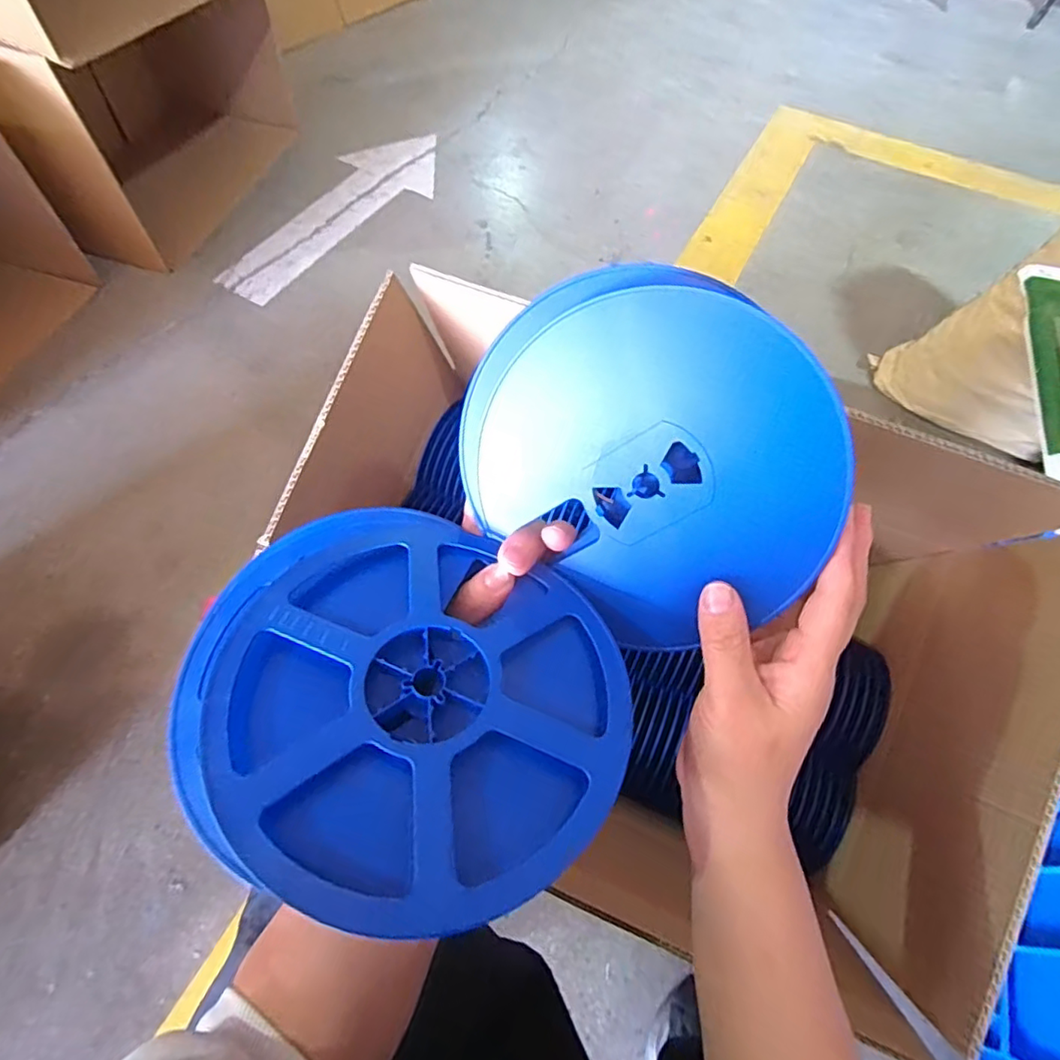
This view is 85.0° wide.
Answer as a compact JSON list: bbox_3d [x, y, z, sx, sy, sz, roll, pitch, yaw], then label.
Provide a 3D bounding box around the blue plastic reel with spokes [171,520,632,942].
[{"bbox_3d":[-0.060,0.065,0.252,0.197,0.040,0.164,30,65,12],"label":"blue plastic reel with spokes"}]

